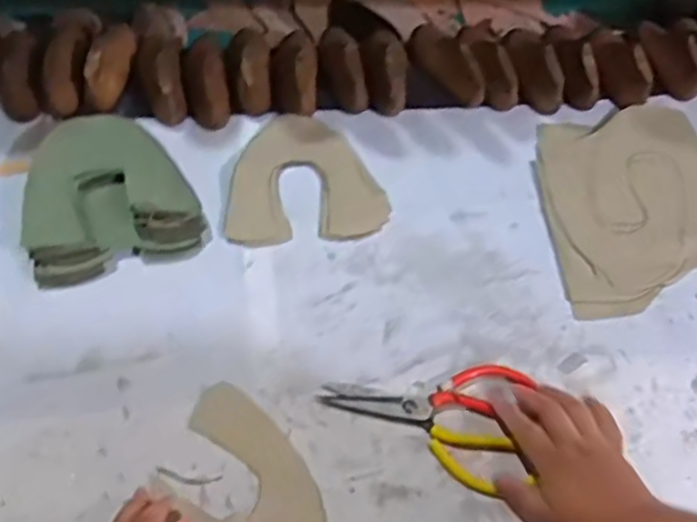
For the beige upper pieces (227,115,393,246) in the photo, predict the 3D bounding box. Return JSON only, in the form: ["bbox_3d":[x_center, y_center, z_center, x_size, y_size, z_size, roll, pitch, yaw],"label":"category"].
[{"bbox_3d":[-0.048,-0.097,0.780,0.168,0.016,0.164,-5,59,-7],"label":"beige upper pieces"}]

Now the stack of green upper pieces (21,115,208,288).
[{"bbox_3d":[-0.254,-0.074,0.724,0.172,0.058,0.168,-18,62,-15],"label":"stack of green upper pieces"}]

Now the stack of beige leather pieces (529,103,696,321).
[{"bbox_3d":[0.327,-0.065,0.783,0.218,0.016,0.269,-2,59,-6],"label":"stack of beige leather pieces"}]

